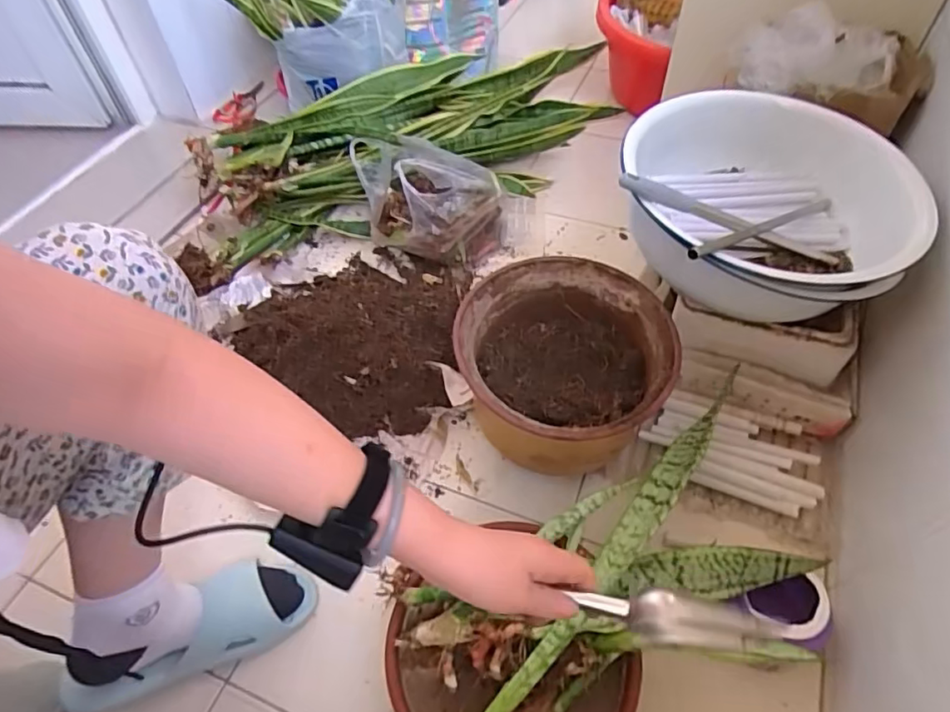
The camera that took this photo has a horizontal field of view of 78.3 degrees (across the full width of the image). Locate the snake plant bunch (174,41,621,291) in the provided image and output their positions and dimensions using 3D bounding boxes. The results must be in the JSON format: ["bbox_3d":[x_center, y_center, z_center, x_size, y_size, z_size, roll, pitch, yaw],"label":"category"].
[{"bbox_3d":[-0.129,-0.423,1.149,0.914,0.143,0.327,-20,53,-12],"label":"snake plant bunch"}]

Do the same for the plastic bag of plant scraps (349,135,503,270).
[{"bbox_3d":[-0.079,-0.274,1.019,0.216,0.163,0.211,-17,53,-10],"label":"plastic bag of plant scraps"}]

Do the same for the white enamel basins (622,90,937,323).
[{"bbox_3d":[0.370,-0.178,0.724,0.355,0.138,0.325,-1,52,2],"label":"white enamel basins"}]

